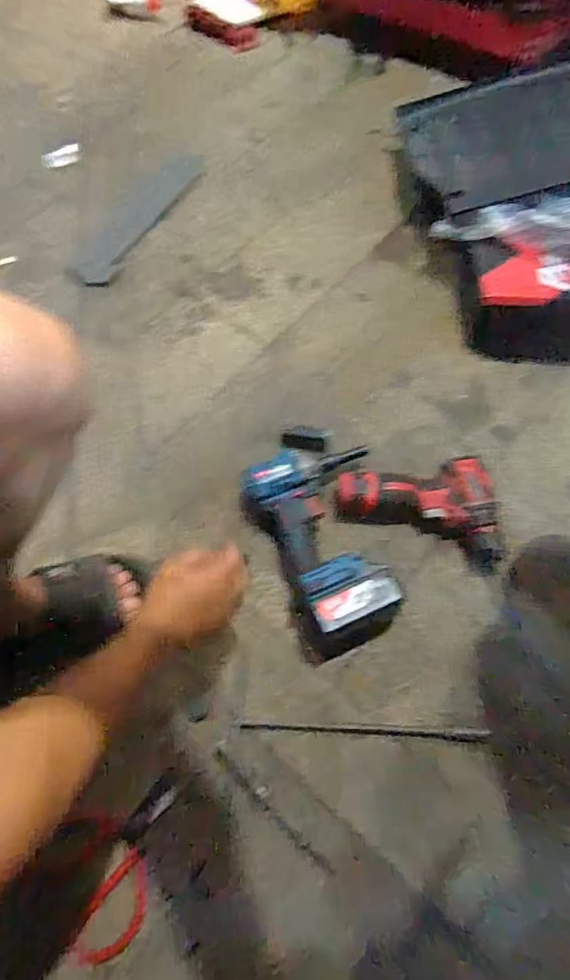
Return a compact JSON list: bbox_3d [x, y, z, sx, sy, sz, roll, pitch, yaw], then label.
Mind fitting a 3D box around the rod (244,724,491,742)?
[{"bbox_3d":[0.088,0.269,0.587,0.272,0.012,0.013,2,62,2],"label":"rod"}]

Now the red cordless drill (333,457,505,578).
[{"bbox_3d":[0.169,0.040,0.686,0.200,0.057,0.143,-3,62,-1],"label":"red cordless drill"}]

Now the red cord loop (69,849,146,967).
[{"bbox_3d":[-0.168,0.419,0.520,0.050,0.010,0.099,32,67,16],"label":"red cord loop"}]

